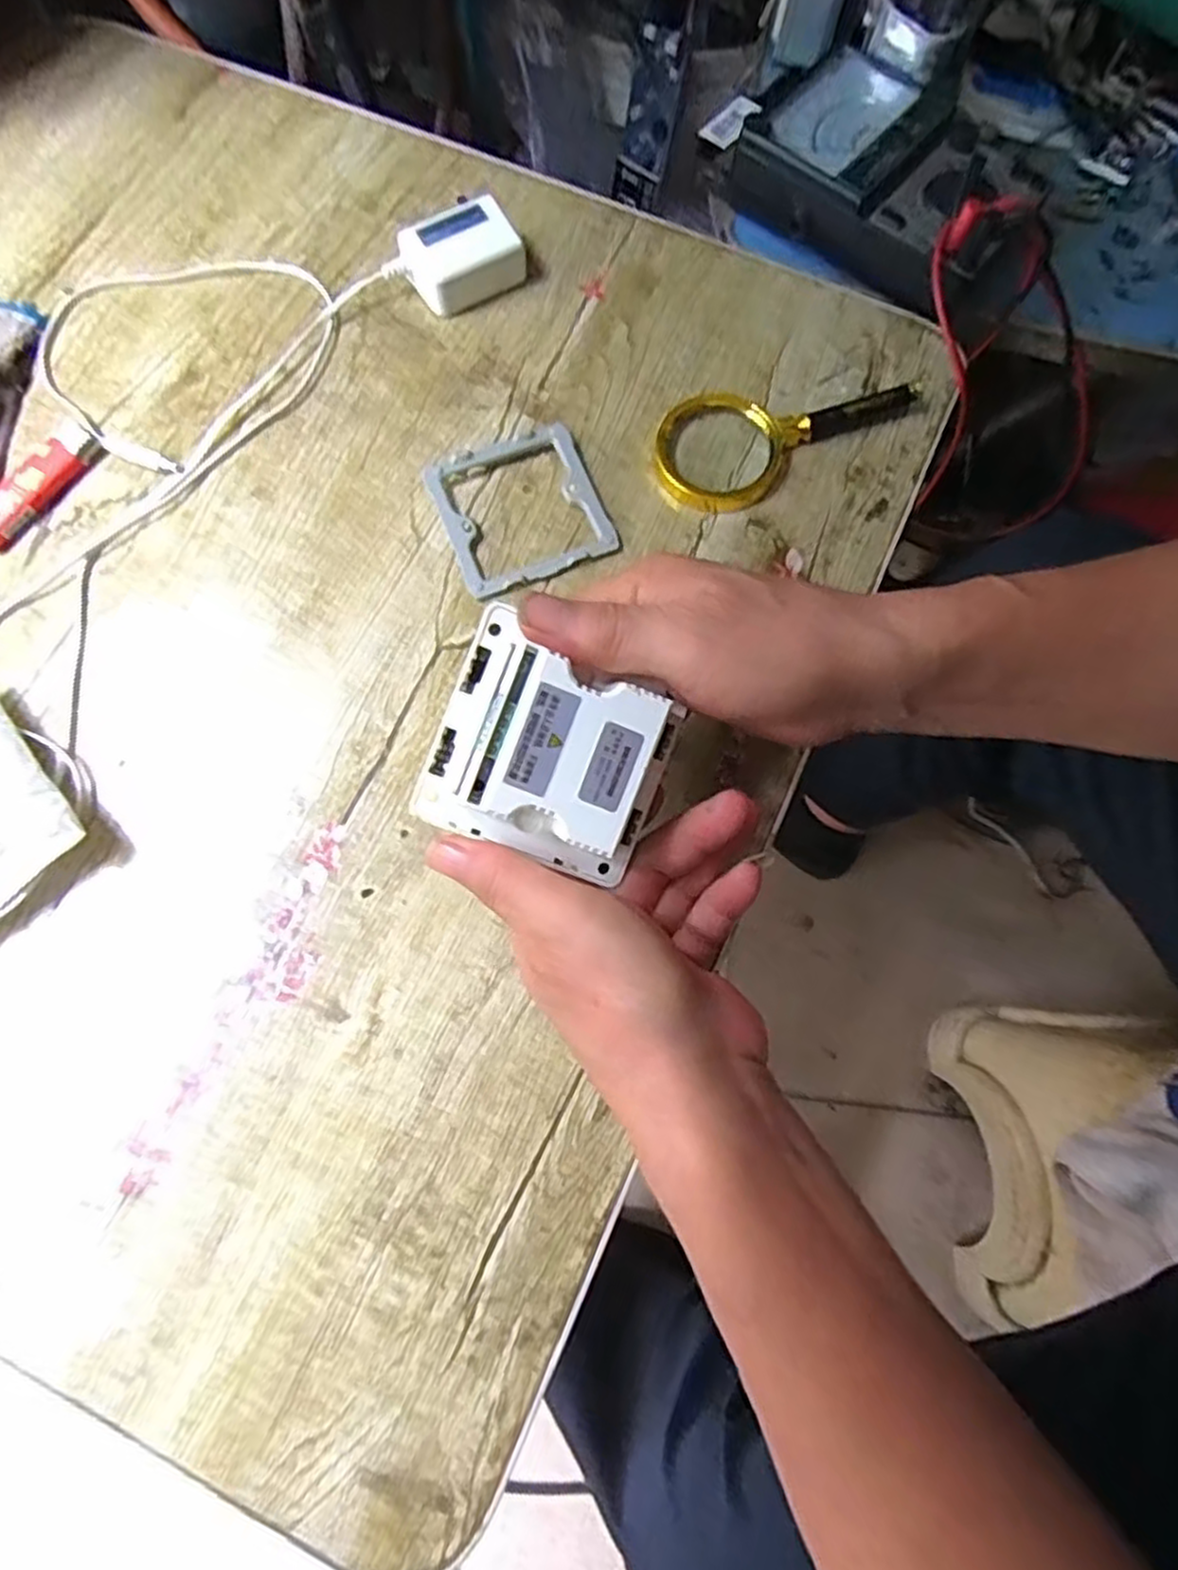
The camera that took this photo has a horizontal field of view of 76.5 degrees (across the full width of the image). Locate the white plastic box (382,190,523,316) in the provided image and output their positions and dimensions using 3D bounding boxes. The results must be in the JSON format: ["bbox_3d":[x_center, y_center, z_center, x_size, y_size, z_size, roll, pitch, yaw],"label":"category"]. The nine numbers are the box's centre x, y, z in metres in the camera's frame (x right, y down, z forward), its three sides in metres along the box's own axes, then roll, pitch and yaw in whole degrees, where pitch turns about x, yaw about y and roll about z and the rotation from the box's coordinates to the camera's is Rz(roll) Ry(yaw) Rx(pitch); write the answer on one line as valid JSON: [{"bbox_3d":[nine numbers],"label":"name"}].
[{"bbox_3d":[-0.077,-0.306,0.436,0.069,0.030,0.045,-33,77,-9],"label":"white plastic box"}]

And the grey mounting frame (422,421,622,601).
[{"bbox_3d":[-0.037,-0.150,0.401,0.086,0.010,0.089,-22,75,-7],"label":"grey mounting frame"}]

